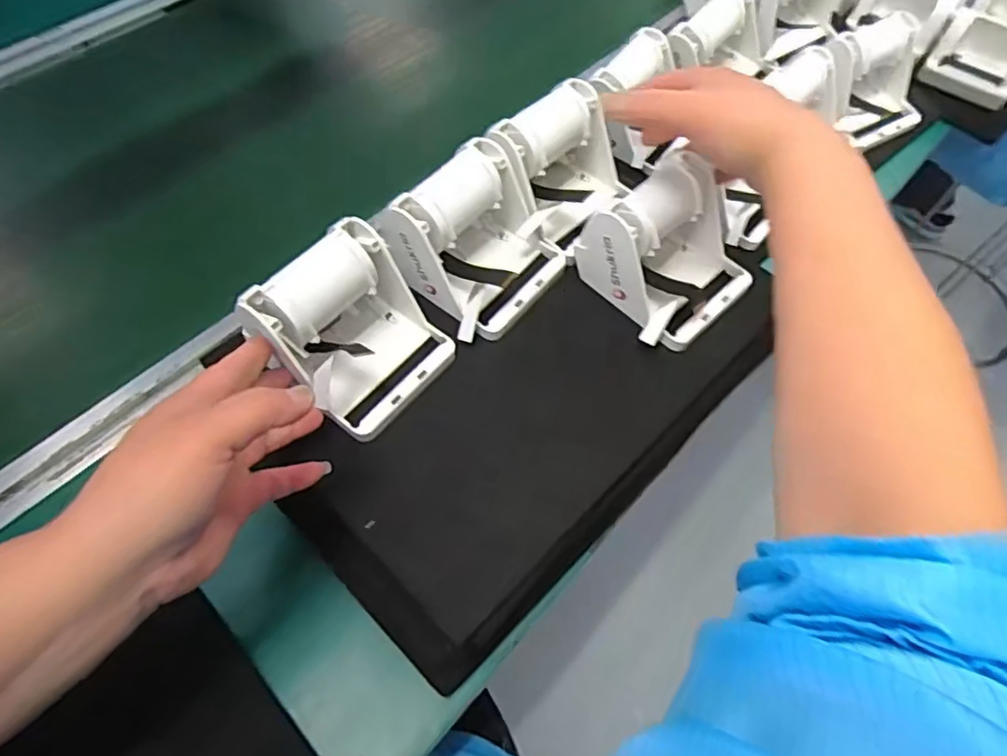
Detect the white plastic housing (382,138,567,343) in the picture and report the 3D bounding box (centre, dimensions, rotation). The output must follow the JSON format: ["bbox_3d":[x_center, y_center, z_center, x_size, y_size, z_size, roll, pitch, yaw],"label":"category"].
[{"bbox_3d":[-0.014,-0.092,0.433,0.089,0.076,0.100,39,65,17],"label":"white plastic housing"}]

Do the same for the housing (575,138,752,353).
[{"bbox_3d":[0.120,-0.088,0.441,0.105,0.071,0.096,-35,68,-21],"label":"housing"}]

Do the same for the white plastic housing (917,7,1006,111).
[{"bbox_3d":[0.513,-0.341,0.682,0.099,0.062,0.040,33,63,14],"label":"white plastic housing"}]

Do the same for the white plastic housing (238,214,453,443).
[{"bbox_3d":[-0.089,-0.025,0.392,0.086,0.086,0.102,36,64,15],"label":"white plastic housing"}]

